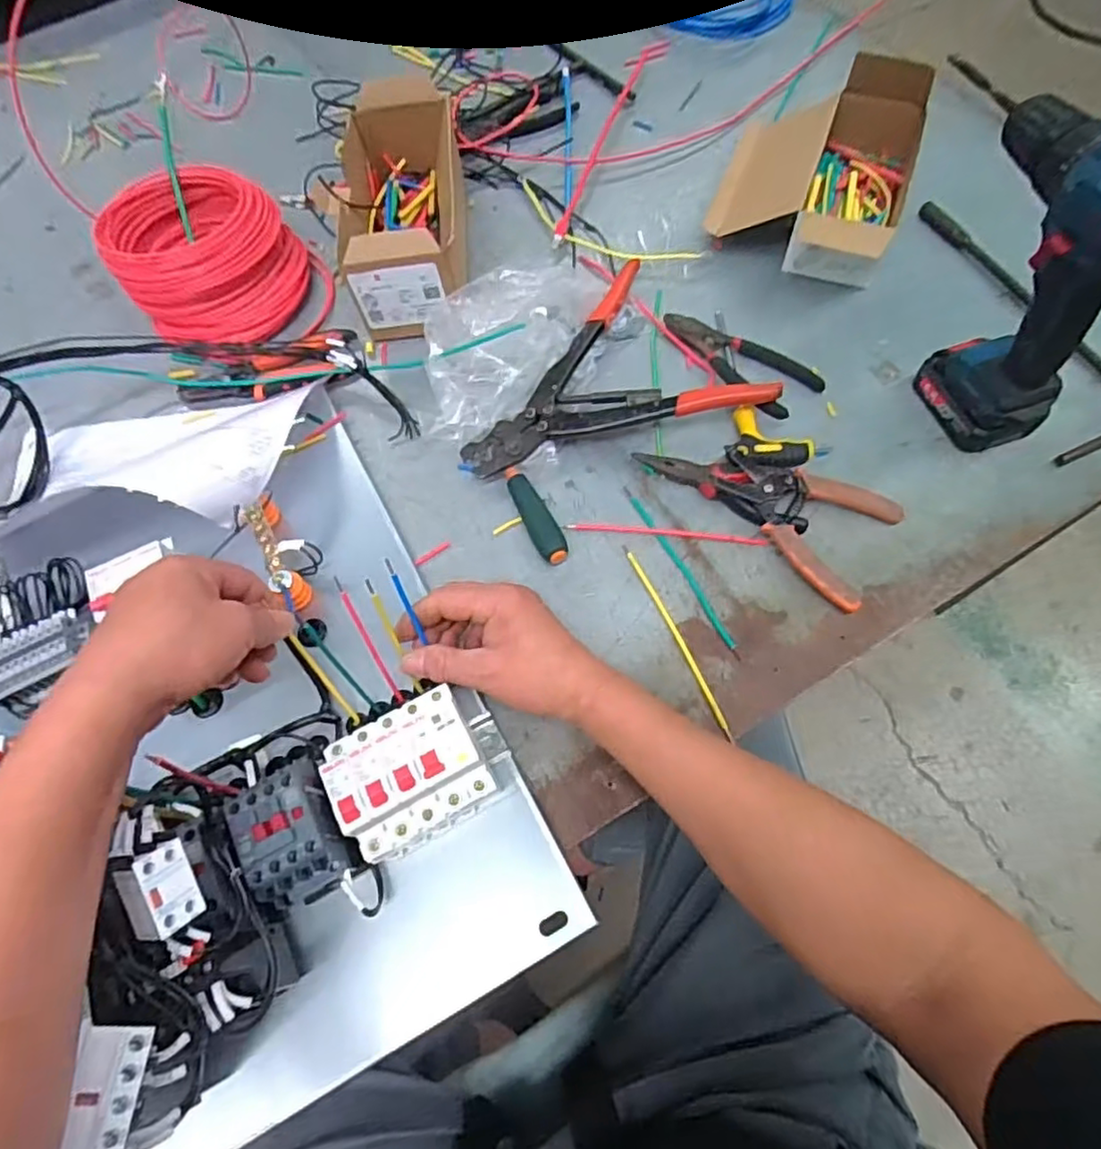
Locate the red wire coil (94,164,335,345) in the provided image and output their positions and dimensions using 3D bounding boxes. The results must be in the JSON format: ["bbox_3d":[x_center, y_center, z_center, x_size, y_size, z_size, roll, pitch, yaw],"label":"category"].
[{"bbox_3d":[-0.342,-0.318,0.660,0.171,0.068,0.214,-41,70,-14],"label":"red wire coil"}]

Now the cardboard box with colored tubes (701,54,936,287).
[{"bbox_3d":[0.259,-0.393,0.646,0.174,0.090,0.210,19,68,11],"label":"cardboard box with colored tubes"}]

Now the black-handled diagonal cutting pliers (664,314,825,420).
[{"bbox_3d":[0.177,-0.206,0.609,0.067,0.019,0.155,-38,69,-13],"label":"black-handled diagonal cutting pliers"}]

